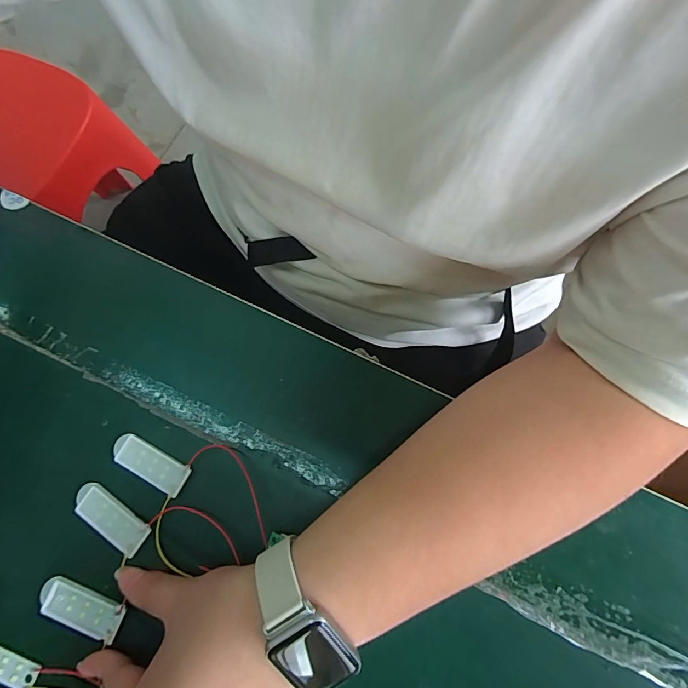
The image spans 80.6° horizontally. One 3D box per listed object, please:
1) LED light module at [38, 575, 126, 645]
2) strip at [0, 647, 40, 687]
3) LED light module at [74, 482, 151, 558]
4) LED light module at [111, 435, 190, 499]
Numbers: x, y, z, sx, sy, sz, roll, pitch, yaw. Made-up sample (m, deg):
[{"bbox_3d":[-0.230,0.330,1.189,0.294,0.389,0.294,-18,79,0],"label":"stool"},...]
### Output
[{"bbox_3d":[-0.166,0.167,0.257,0.056,0.005,0.022,18,76,7],"label":"LED light module"},{"bbox_3d":[-0.211,0.200,0.251,0.045,0.004,0.017,19,76,7],"label":"strip"},{"bbox_3d":[-0.155,0.115,0.267,0.056,0.004,0.024,35,79,11],"label":"LED light module"},{"bbox_3d":[-0.133,0.082,0.277,0.056,0.004,0.022,25,77,9],"label":"LED light module"}]

